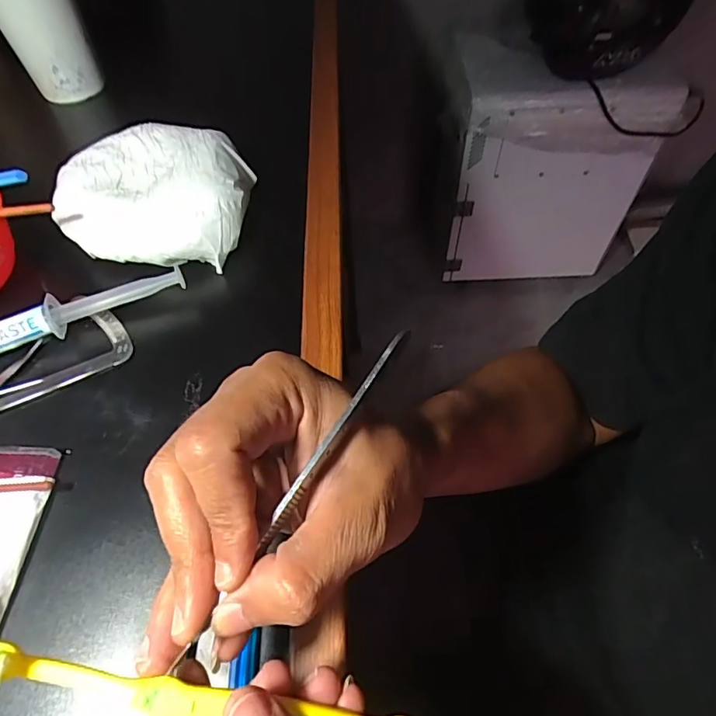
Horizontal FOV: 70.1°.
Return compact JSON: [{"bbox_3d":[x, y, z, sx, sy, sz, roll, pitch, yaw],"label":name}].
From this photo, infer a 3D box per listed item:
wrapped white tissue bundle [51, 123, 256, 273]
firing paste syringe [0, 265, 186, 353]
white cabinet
[{"bbox_3d":[-0.138,-0.113,0.344,0.124,0.035,0.097,4,57,4],"label":"wrapped white tissue bundle"},{"bbox_3d":[-0.187,-0.021,0.303,0.168,0.023,0.021,-21,59,-12],"label":"firing paste syringe"},{"bbox_3d":[0.395,-0.387,1.146,0.424,0.538,0.166,-3,57,-1],"label":"white cabinet"}]

